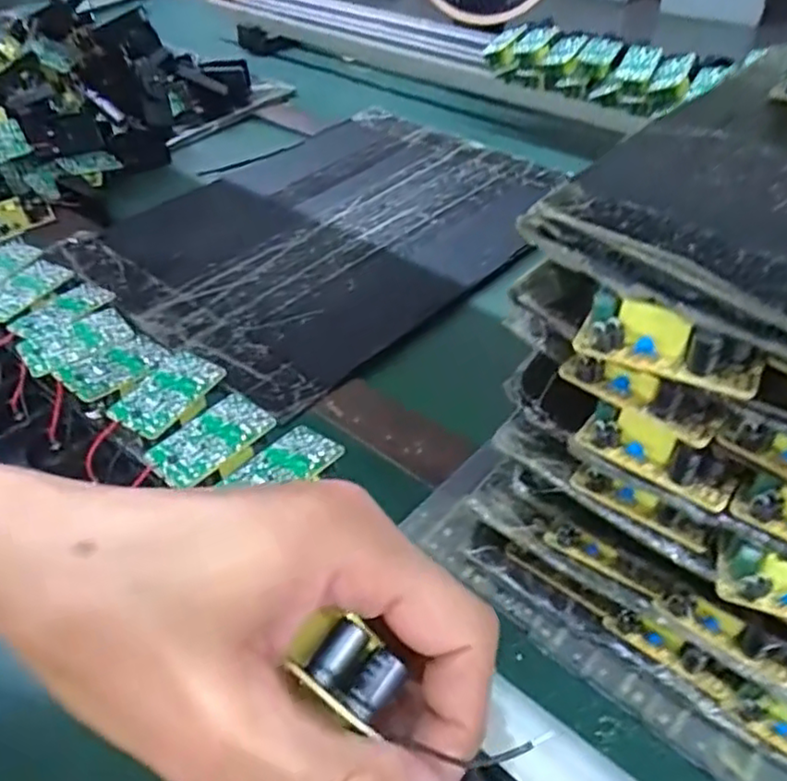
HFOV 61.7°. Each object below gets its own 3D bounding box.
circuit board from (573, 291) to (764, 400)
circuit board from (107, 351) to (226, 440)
[{"bbox_3d":[0.098,-0.016,0.233,0.061,0.022,0.017,17,47,19],"label":"circuit board"},{"bbox_3d":[-0.134,0.002,0.389,0.034,0.009,0.062,24,49,25],"label":"circuit board"}]

